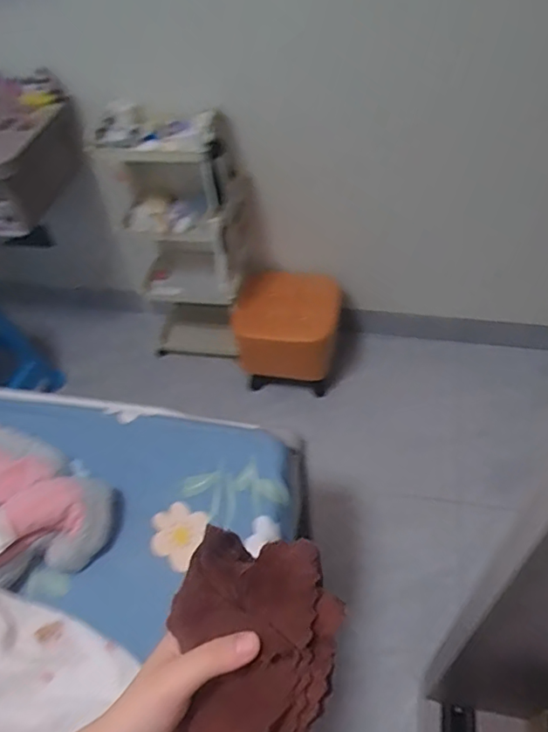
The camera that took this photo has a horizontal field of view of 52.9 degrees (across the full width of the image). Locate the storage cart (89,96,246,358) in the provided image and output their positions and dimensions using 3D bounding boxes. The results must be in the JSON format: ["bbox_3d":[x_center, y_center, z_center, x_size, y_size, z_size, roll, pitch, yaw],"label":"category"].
[{"bbox_3d":[-0.251,-0.327,1.561,0.380,0.752,0.240,13,53,16],"label":"storage cart"}]

